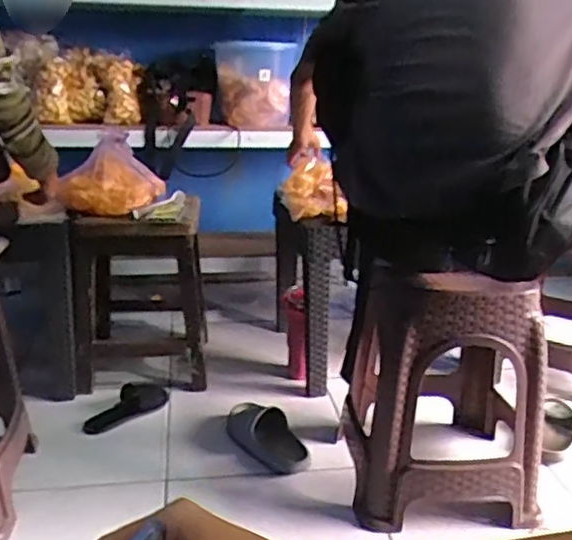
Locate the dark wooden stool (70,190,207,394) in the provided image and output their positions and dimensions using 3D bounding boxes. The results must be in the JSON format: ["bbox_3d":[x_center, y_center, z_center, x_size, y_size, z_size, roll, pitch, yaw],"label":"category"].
[{"bbox_3d":[-0.398,0.030,1.814,0.333,0.440,0.444,-2,19,-11],"label":"dark wooden stool"}]

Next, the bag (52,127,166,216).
[{"bbox_3d":[-0.421,-0.237,1.588,0.251,0.187,0.111,-4,20,-16],"label":"bag"}]

